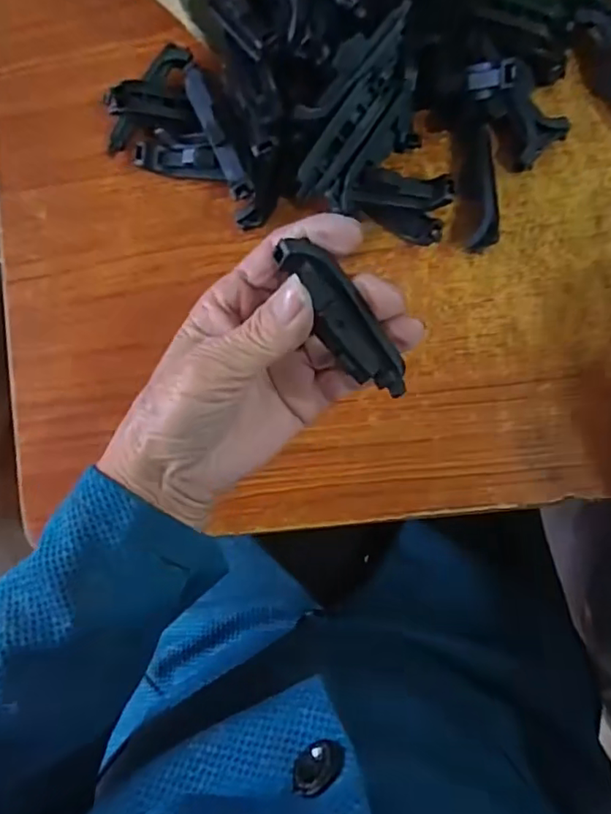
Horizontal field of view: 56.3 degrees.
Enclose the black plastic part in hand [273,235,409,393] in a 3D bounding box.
[{"bbox_3d":[0.015,-0.034,0.227,0.020,0.011,0.071,-34,88,4],"label":"black plastic part in hand"}]

